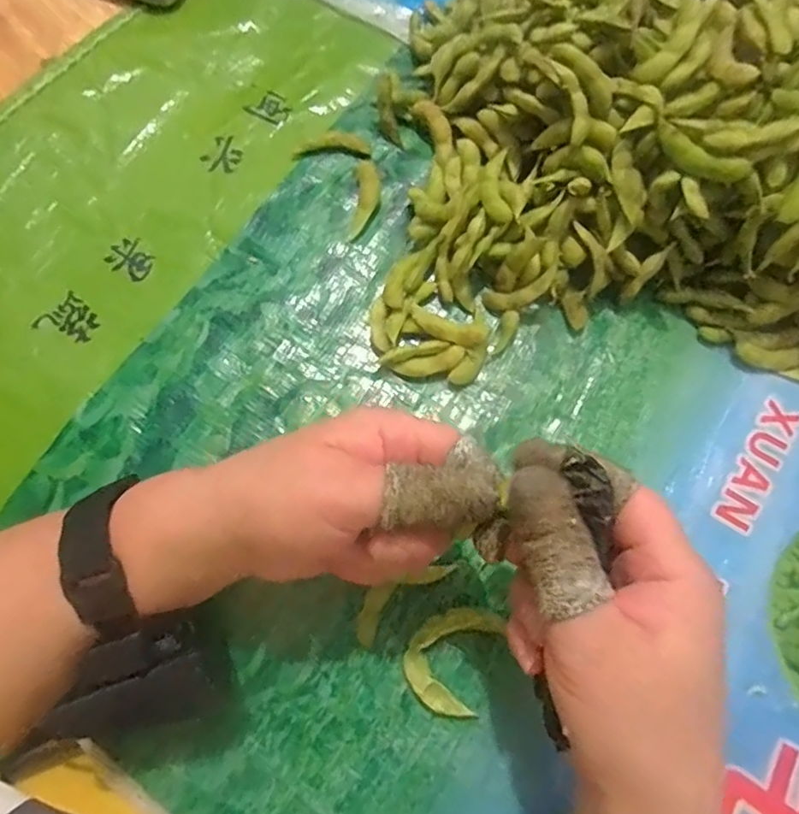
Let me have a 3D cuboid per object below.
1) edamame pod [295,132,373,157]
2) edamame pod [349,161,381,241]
[{"bbox_3d":[-0.043,-0.173,0.382,0.047,0.005,0.016,-2,71,0],"label":"edamame pod"},{"bbox_3d":[-0.021,-0.133,0.368,0.017,0.010,0.056,3,71,2],"label":"edamame pod"}]

